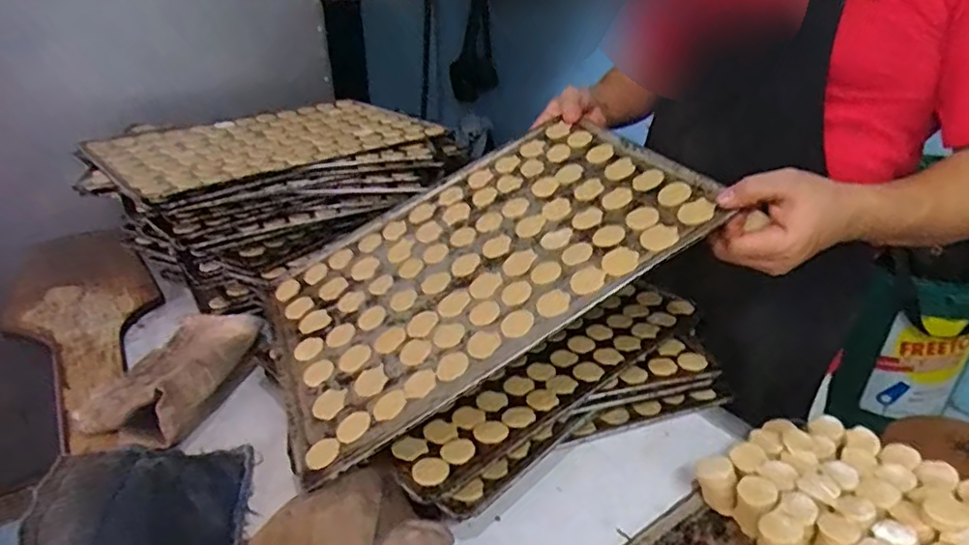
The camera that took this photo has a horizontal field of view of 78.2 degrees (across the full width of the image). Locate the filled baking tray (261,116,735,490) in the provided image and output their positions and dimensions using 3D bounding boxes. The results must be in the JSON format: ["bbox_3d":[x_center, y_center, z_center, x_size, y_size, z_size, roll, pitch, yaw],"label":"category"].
[{"bbox_3d":[-0.021,-0.015,0.635,0.439,0.013,0.322,-32,37,-5],"label":"filled baking tray"}]

